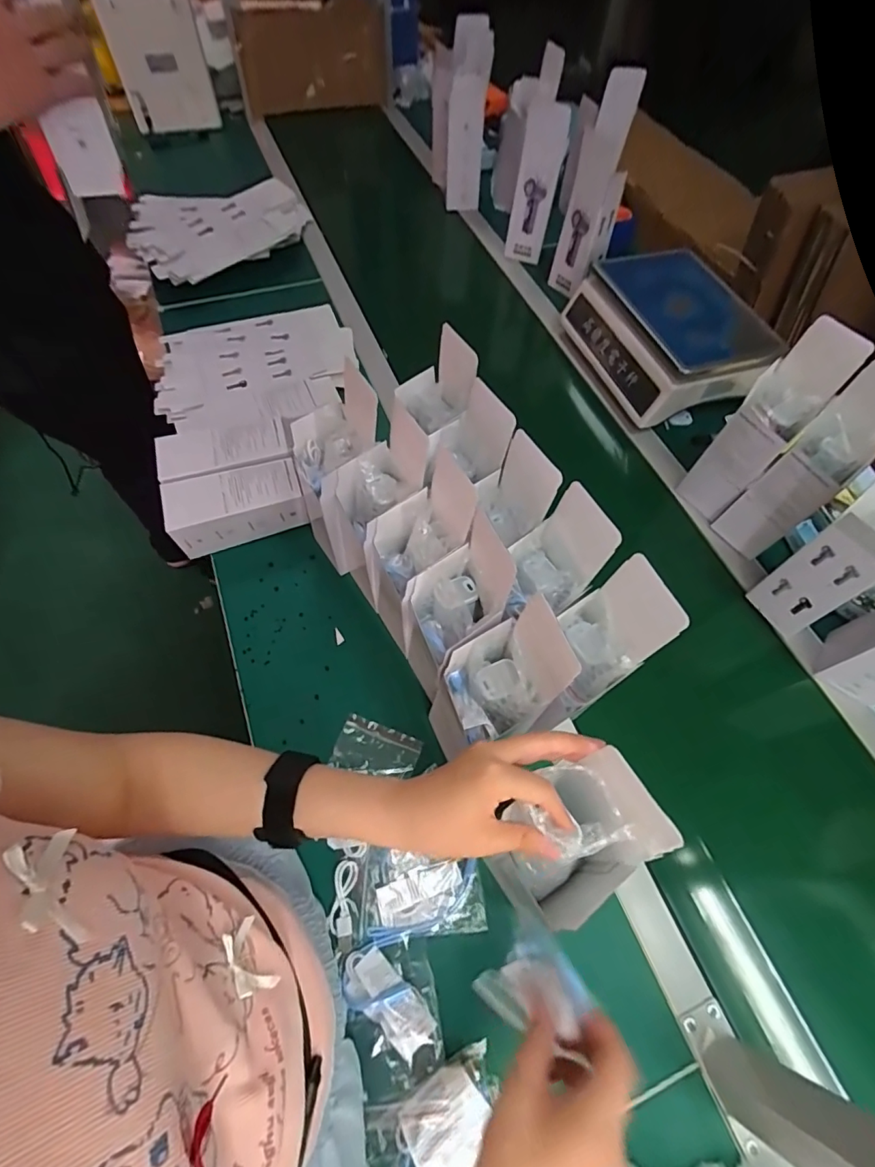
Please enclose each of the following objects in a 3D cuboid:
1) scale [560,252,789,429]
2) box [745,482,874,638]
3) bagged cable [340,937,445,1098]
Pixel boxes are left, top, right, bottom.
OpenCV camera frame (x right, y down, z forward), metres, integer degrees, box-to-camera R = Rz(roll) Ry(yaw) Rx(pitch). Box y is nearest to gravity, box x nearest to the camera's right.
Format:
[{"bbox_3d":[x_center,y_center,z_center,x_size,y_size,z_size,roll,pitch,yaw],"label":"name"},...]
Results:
[{"bbox_3d":[0.374,-0.412,0.816,0.226,0.123,0.293,-17,63,-11],"label":"scale"},{"bbox_3d":[0.459,-0.033,0.547,0.089,0.234,0.079,-23,65,-14],"label":"box"},{"bbox_3d":[-0.039,0.373,0.432,0.076,0.012,0.099,-11,62,-8],"label":"bagged cable"}]

